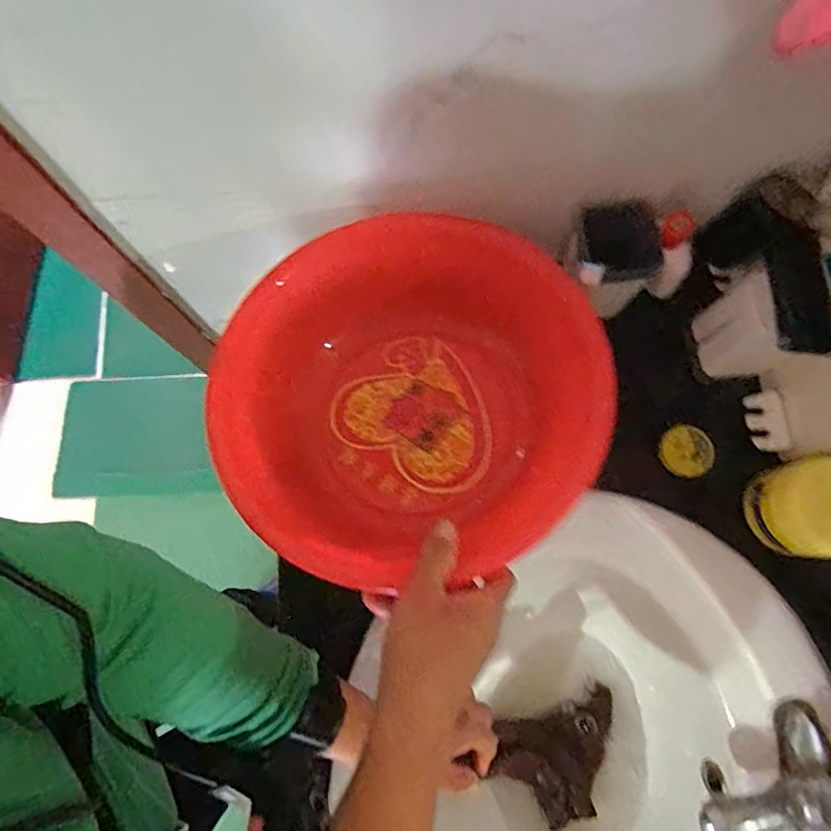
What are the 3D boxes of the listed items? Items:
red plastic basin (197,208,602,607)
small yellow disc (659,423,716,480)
[{"bbox_3d":[-0.011,-0.008,0.440,0.287,0.096,0.286,0,76,0],"label":"red plastic basin"},{"bbox_3d":[0.266,0.034,0.530,0.044,0.021,0.050,-31,78,-7],"label":"small yellow disc"}]

